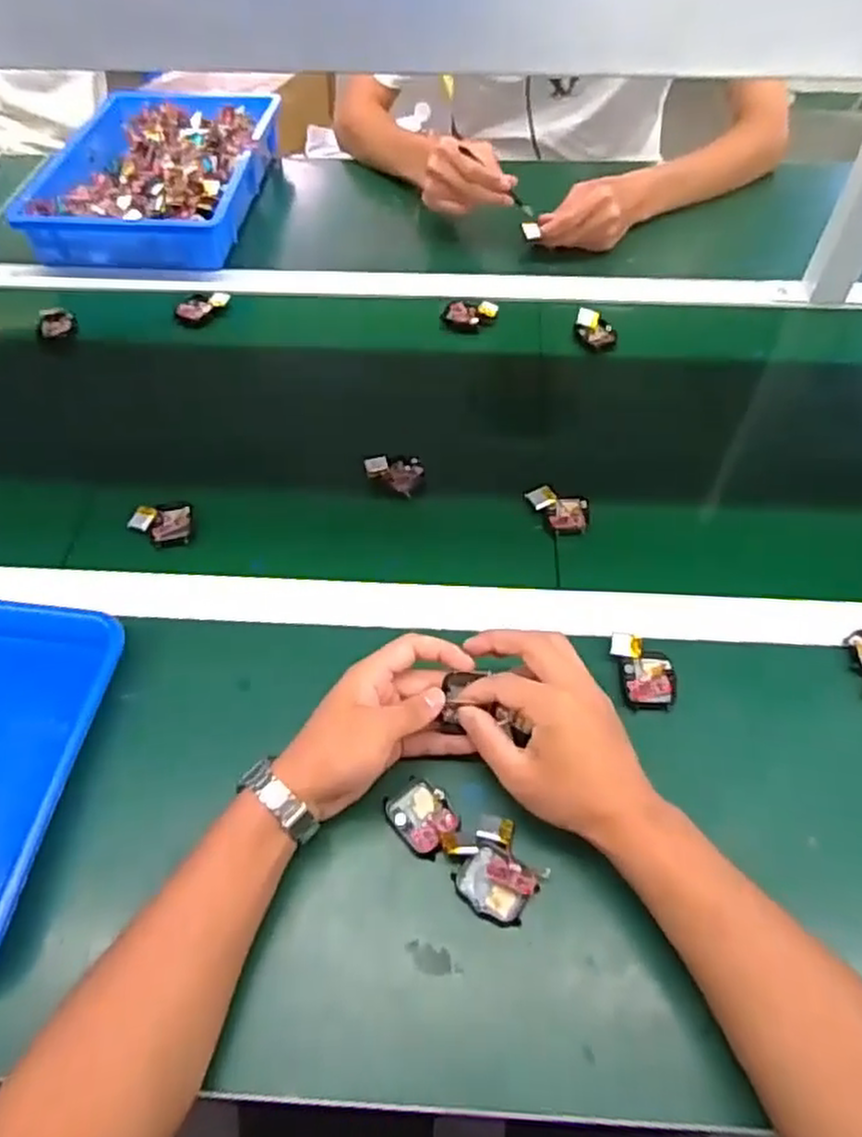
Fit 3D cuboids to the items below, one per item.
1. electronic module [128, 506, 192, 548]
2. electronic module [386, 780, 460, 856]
[{"bbox_3d":[-0.233,-0.037,0.628,0.050,0.016,0.038,-8,54,-5],"label":"electronic module"},{"bbox_3d":[-0.005,0.161,0.476,0.037,0.008,0.042,-36,62,-23],"label":"electronic module"}]

